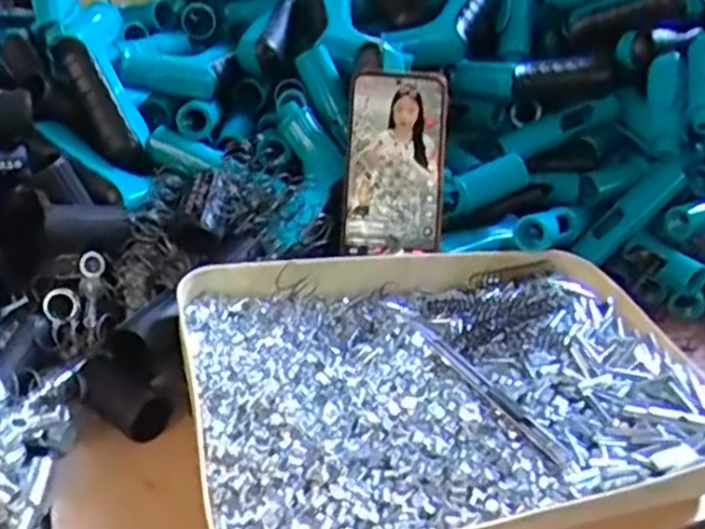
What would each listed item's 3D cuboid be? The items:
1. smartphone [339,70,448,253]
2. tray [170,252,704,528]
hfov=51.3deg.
[{"bbox_3d":[0.035,-0.090,0.609,0.081,0.017,0.165,4,75,0],"label":"smartphone"},{"bbox_3d":[0.063,0.077,0.479,0.340,0.048,0.238,-7,33,-21],"label":"tray"}]

